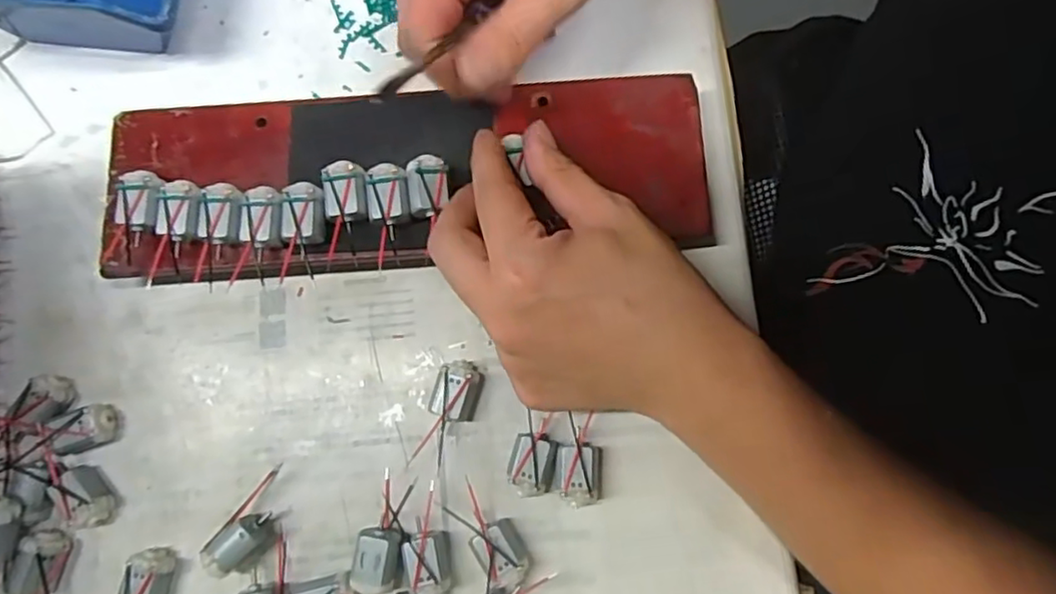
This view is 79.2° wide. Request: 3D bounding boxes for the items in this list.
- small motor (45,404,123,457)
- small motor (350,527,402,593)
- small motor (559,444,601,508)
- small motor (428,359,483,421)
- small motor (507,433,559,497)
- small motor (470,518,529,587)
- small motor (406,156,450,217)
[{"bbox_3d":[-0.216,0.064,0.311,0.027,0.017,0.019,-19,79,-2],"label":"small motor"},{"bbox_3d":[-0.068,0.121,0.294,0.020,0.018,0.028,8,80,3],"label":"small motor"},{"bbox_3d":[0.025,0.083,0.298,0.020,0.015,0.027,0,79,1],"label":"small motor"},{"bbox_3d":[-0.034,0.045,0.307,0.021,0.016,0.027,15,80,4],"label":"small motor"},{"bbox_3d":[0.002,0.079,0.300,0.021,0.016,0.028,10,80,3],"label":"small motor"},{"bbox_3d":[-0.013,0.117,0.293,0.019,0.017,0.026,-34,80,-5],"label":"small motor"},{"bbox_3d":[-0.046,-0.051,0.293,0.019,0.010,0.027,-8,79,0],"label":"small motor"}]

